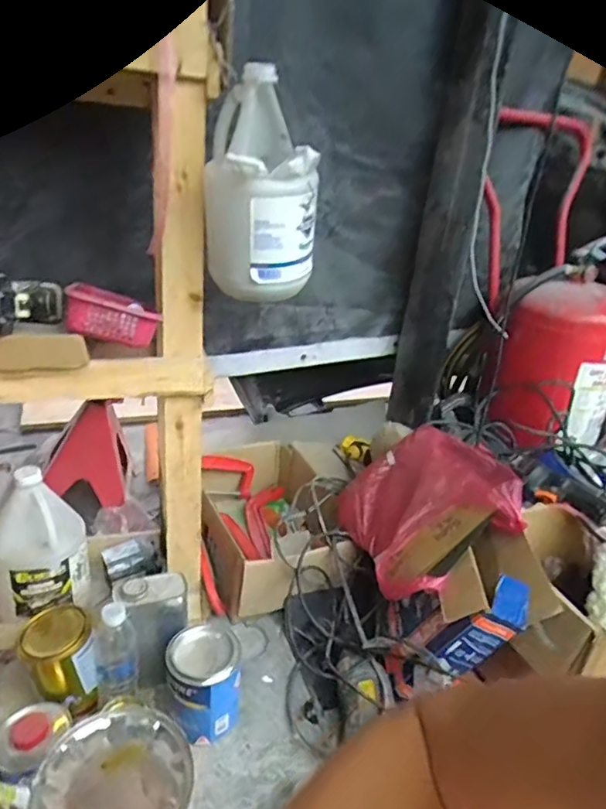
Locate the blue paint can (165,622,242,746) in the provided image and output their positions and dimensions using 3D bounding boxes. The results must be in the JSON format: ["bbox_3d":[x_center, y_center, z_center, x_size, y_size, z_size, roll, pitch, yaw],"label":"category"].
[{"bbox_3d":[-0.149,0.420,0.833,0.109,0.124,0.109,2,25,-8],"label":"blue paint can"}]

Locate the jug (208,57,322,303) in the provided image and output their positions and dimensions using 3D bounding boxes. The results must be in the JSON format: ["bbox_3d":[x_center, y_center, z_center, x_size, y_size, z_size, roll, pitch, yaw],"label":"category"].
[{"bbox_3d":[-0.052,-0.278,0.721,0.137,0.263,0.147,1,25,-11],"label":"jug"}]

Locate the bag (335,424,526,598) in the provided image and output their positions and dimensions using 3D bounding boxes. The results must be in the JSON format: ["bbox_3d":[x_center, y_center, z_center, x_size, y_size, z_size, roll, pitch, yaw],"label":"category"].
[{"bbox_3d":[0.214,0.176,0.981,0.281,0.081,0.325,-41,28,3],"label":"bag"}]

